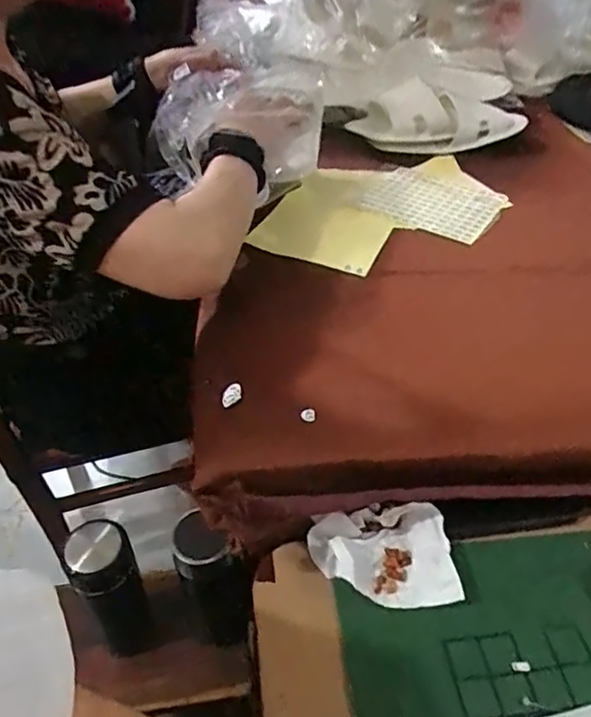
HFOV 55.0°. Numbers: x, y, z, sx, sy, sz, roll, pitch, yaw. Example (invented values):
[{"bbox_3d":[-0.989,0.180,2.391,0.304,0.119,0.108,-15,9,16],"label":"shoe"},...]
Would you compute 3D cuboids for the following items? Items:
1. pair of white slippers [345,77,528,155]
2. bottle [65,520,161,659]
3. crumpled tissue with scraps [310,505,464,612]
[{"bbox_3d":[0.220,-0.381,0.893,0.282,0.068,0.135,-11,43,-12],"label":"pair of white slippers"},{"bbox_3d":[-0.189,0.245,0.596,0.063,0.191,0.065,-15,44,-17],"label":"bottle"},{"bbox_3d":[0.076,0.174,0.497,0.120,0.031,0.086,-2,42,-2],"label":"crumpled tissue with scraps"}]

